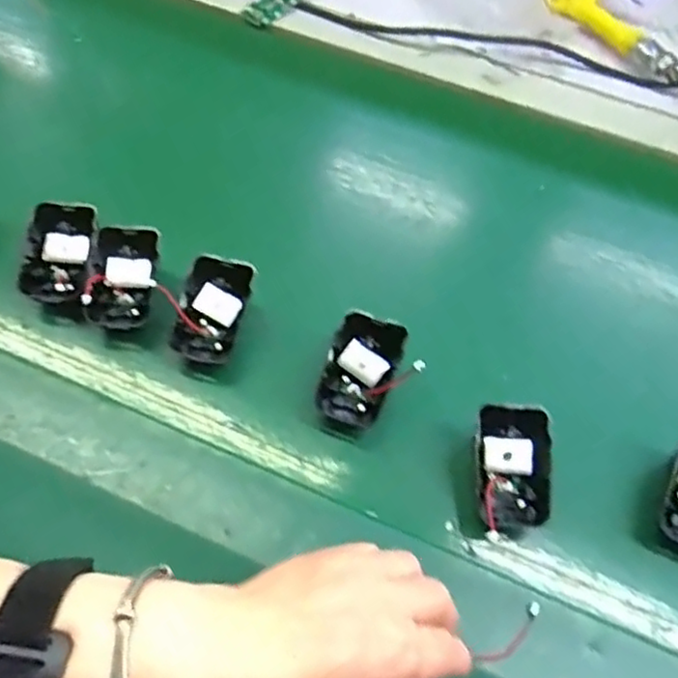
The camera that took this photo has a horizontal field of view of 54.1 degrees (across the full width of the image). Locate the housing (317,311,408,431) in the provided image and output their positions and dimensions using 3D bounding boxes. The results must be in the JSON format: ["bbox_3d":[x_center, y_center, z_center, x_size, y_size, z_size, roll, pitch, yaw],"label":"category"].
[{"bbox_3d":[0.013,0.019,0.420,0.043,0.029,0.063,21,60,9],"label":"housing"}]

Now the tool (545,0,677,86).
[{"bbox_3d":[0.258,-0.302,0.642,0.059,0.025,0.184,-13,60,-11],"label":"tool"}]

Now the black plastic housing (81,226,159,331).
[{"bbox_3d":[-0.142,-0.039,0.450,0.052,0.034,0.066,0,59,-4],"label":"black plastic housing"}]

